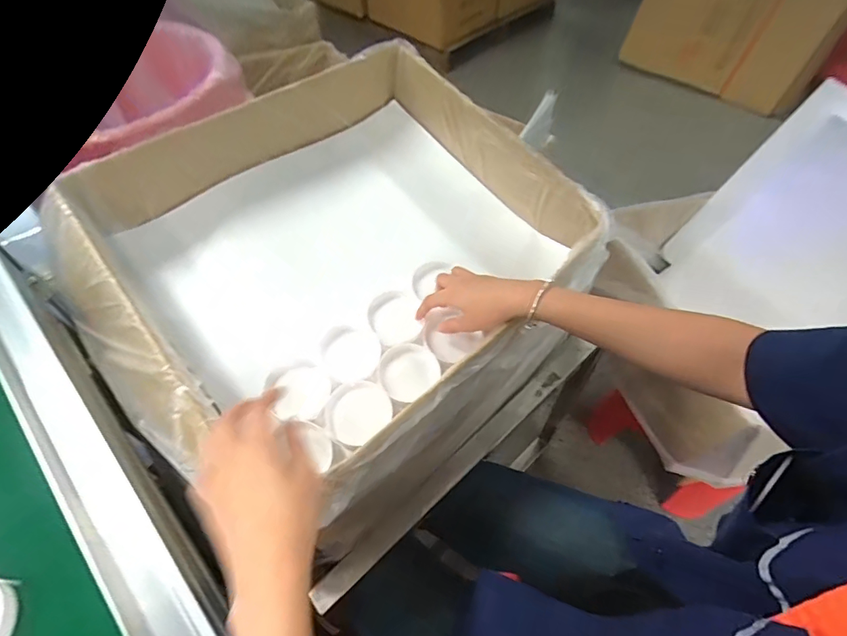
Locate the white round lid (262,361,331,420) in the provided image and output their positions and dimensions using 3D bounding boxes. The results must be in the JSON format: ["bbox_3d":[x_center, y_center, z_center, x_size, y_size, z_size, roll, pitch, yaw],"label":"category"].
[{"bbox_3d":[-0.150,0.089,0.548,0.071,0.017,0.072,5,69,-14],"label":"white round lid"}]

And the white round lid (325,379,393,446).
[{"bbox_3d":[-0.079,0.111,0.531,0.075,0.019,0.066,-35,62,-23],"label":"white round lid"}]

